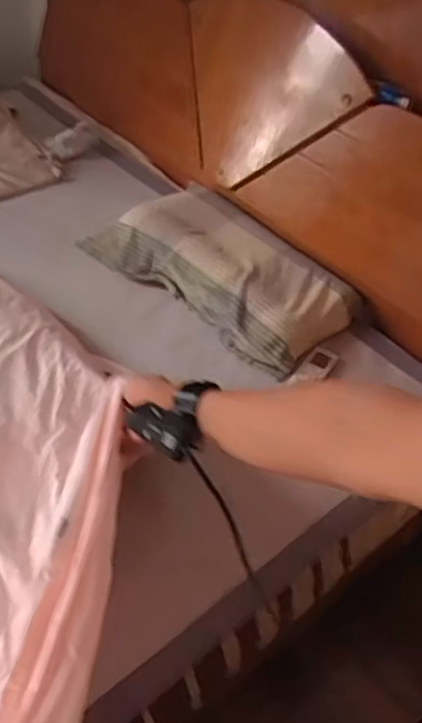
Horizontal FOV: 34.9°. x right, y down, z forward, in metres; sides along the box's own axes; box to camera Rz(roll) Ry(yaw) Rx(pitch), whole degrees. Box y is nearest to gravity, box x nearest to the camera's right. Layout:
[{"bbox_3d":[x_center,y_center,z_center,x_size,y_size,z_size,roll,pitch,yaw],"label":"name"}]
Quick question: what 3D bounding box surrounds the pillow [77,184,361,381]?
[{"bbox_3d":[0.030,-0.244,1.642,0.396,0.095,0.726,-26,47,-26],"label":"pillow"}]

